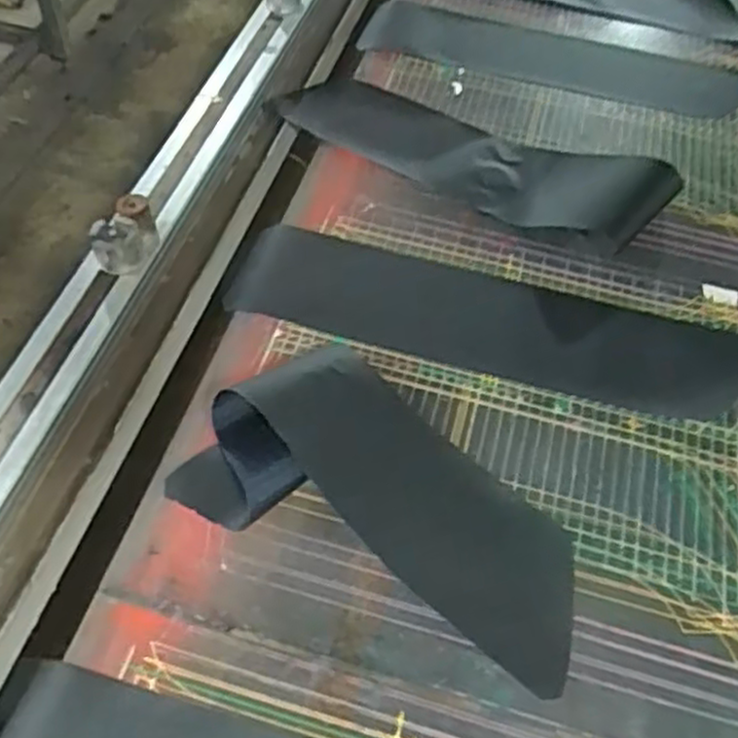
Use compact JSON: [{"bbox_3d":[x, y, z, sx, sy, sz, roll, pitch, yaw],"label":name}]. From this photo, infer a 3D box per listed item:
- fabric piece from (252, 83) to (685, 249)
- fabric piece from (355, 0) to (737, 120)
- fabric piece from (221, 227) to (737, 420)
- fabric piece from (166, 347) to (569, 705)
[{"bbox_3d":[0.089,-0.207,0.697,0.370,0.037,0.108,24,57,12],"label":"fabric piece"},{"bbox_3d":[0.197,-0.326,0.791,0.398,0.013,0.099,13,56,5],"label":"fabric piece"},{"bbox_3d":[0.098,-0.036,0.614,0.418,0.010,0.102,15,56,6],"label":"fabric piece"},{"bbox_3d":[0.022,0.084,0.511,0.280,0.048,0.154,27,58,14],"label":"fabric piece"}]

